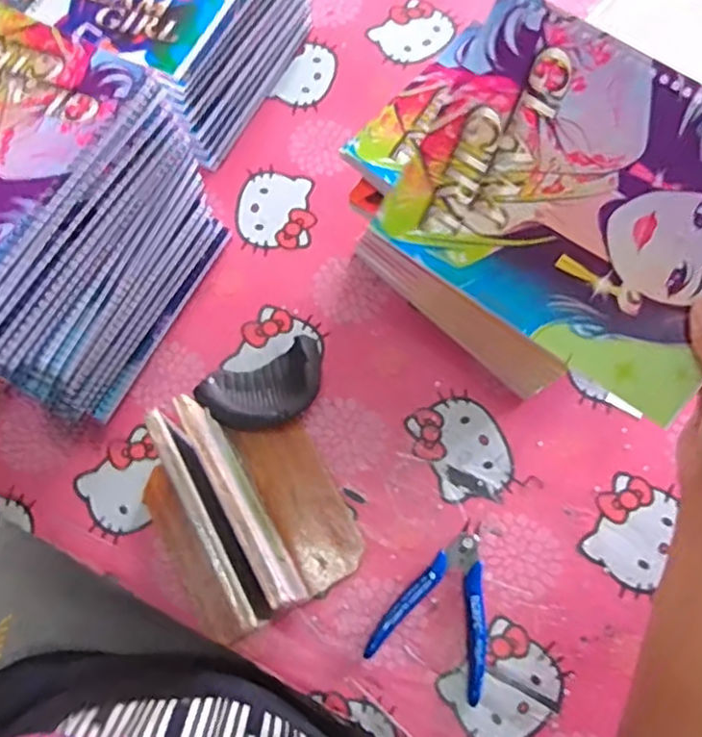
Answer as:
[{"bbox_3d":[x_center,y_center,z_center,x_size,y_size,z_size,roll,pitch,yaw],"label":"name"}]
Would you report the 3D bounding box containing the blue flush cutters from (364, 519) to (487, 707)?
[{"bbox_3d":[0.068,0.171,0.483,0.084,0.013,0.114,18,72,8],"label":"blue flush cutters"}]

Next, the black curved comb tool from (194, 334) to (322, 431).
[{"bbox_3d":[-0.071,0.018,0.531,0.101,0.032,0.062,-15,70,-4],"label":"black curved comb tool"}]

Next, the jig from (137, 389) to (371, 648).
[{"bbox_3d":[-0.078,0.101,0.456,0.130,0.121,0.141,-1,70,2],"label":"jig"}]

